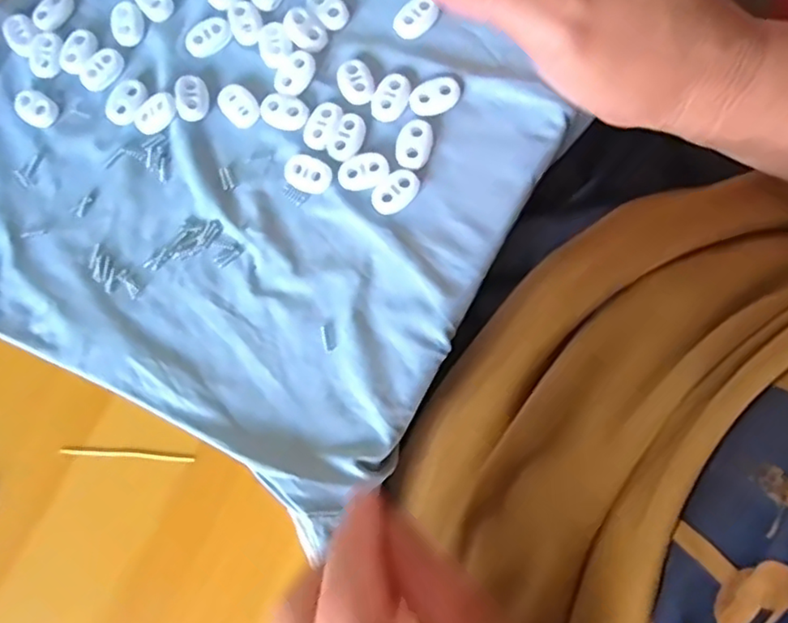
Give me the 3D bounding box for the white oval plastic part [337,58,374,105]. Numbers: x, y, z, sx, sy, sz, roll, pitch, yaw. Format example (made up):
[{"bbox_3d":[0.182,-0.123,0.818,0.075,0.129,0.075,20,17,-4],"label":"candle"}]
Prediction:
[{"bbox_3d":[-0.017,-0.105,0.290,0.015,0.004,0.022,-20,79,-3],"label":"white oval plastic part"}]

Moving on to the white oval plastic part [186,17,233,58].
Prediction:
[{"bbox_3d":[-0.089,-0.132,0.304,0.022,0.004,0.016,-37,81,-6],"label":"white oval plastic part"}]

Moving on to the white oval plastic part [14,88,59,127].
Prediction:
[{"bbox_3d":[-0.176,-0.100,0.309,0.023,0.004,0.016,32,81,7],"label":"white oval plastic part"}]

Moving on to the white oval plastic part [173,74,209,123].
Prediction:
[{"bbox_3d":[-0.095,-0.101,0.298,0.014,0.007,0.023,-4,79,0],"label":"white oval plastic part"}]

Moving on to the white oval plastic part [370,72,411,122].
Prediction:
[{"bbox_3d":[-0.001,-0.098,0.286,0.016,0.004,0.023,22,80,5],"label":"white oval plastic part"}]

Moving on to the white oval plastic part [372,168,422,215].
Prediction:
[{"bbox_3d":[0.001,-0.053,0.279,0.022,0.004,0.016,-41,81,-6],"label":"white oval plastic part"}]

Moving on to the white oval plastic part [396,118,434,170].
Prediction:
[{"bbox_3d":[0.009,-0.075,0.282,0.016,0.004,0.023,10,79,3],"label":"white oval plastic part"}]

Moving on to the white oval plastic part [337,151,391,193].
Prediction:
[{"bbox_3d":[-0.014,-0.063,0.281,0.023,0.004,0.017,-20,79,-3],"label":"white oval plastic part"}]

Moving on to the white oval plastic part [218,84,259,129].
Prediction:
[{"bbox_3d":[-0.073,-0.097,0.297,0.015,0.004,0.023,-43,81,-7],"label":"white oval plastic part"}]

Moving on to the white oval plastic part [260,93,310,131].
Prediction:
[{"bbox_3d":[-0.051,-0.093,0.292,0.023,0.004,0.015,23,80,5],"label":"white oval plastic part"}]

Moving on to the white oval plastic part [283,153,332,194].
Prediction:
[{"bbox_3d":[-0.039,-0.062,0.286,0.022,0.006,0.015,36,82,8],"label":"white oval plastic part"}]

